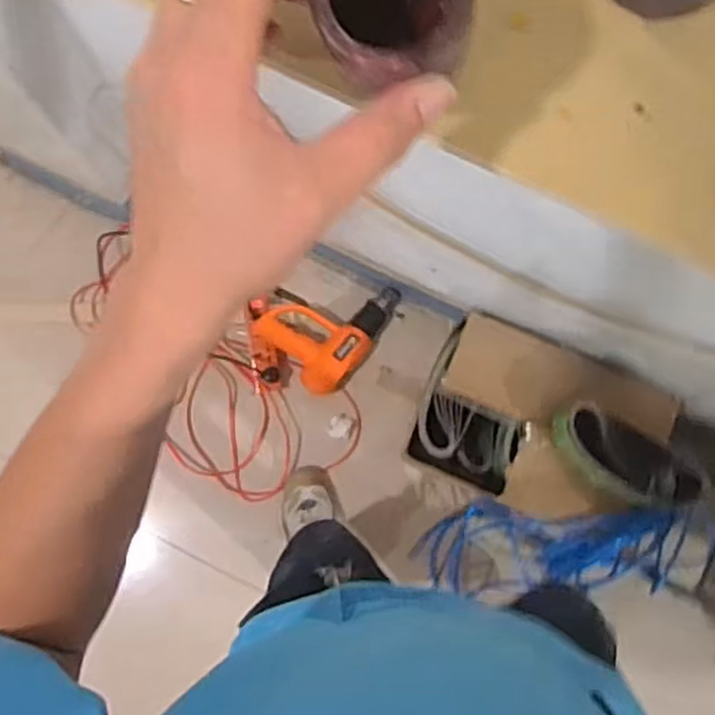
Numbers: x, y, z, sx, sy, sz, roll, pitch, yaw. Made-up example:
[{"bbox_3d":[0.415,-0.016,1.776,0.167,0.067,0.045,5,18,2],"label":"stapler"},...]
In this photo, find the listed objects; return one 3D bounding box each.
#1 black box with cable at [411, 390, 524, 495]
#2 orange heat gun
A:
[{"bbox_3d":[0.197,0.161,1.438,0.189,0.179,0.136,21,82,3],"label":"black box with cable"},{"bbox_3d":[-0.053,-0.078,1.554,0.210,0.070,0.280,40,83,5],"label":"orange heat gun"}]

